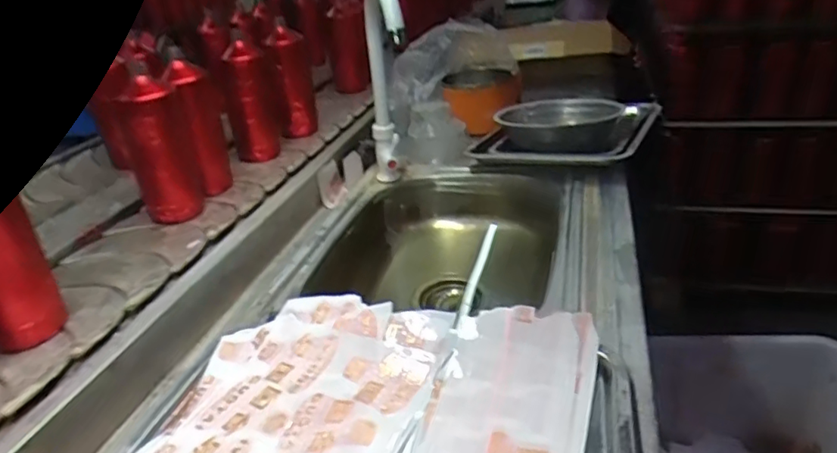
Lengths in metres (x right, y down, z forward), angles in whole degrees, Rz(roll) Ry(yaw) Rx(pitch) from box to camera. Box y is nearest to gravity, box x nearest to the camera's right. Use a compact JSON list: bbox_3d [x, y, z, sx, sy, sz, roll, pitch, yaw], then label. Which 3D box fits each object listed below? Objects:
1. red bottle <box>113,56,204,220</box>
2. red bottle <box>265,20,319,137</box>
[{"bbox_3d":[-0.354,-0.112,0.804,0.083,0.197,0.086,-18,29,-20],"label":"red bottle"},{"bbox_3d":[-0.231,-0.266,1.076,0.064,0.192,0.082,-11,28,-8],"label":"red bottle"}]

